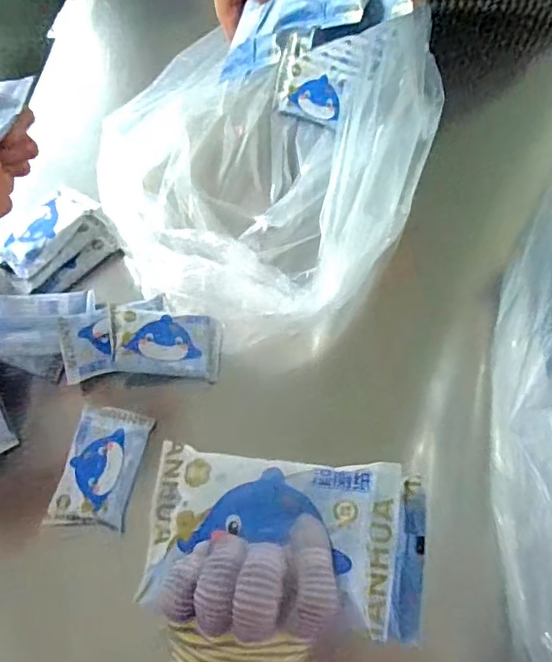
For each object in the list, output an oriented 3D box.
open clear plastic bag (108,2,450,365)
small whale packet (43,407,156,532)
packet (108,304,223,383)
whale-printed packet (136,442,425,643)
[{"bbox_3d":[-0.012,-0.228,0.765,0.381,0.119,0.451,20,67,9],"label":"open clear plastic bag"},{"bbox_3d":[-0.200,0.155,0.649,0.085,0.020,0.135,9,66,4],"label":"small whale packet"},{"bbox_3d":[-0.139,0.015,0.702,0.129,0.023,0.088,7,66,-14],"label":"packet"},{"bbox_3d":[0.004,0.112,0.312,0.154,0.024,0.085,7,66,7],"label":"whale-printed packet"}]

